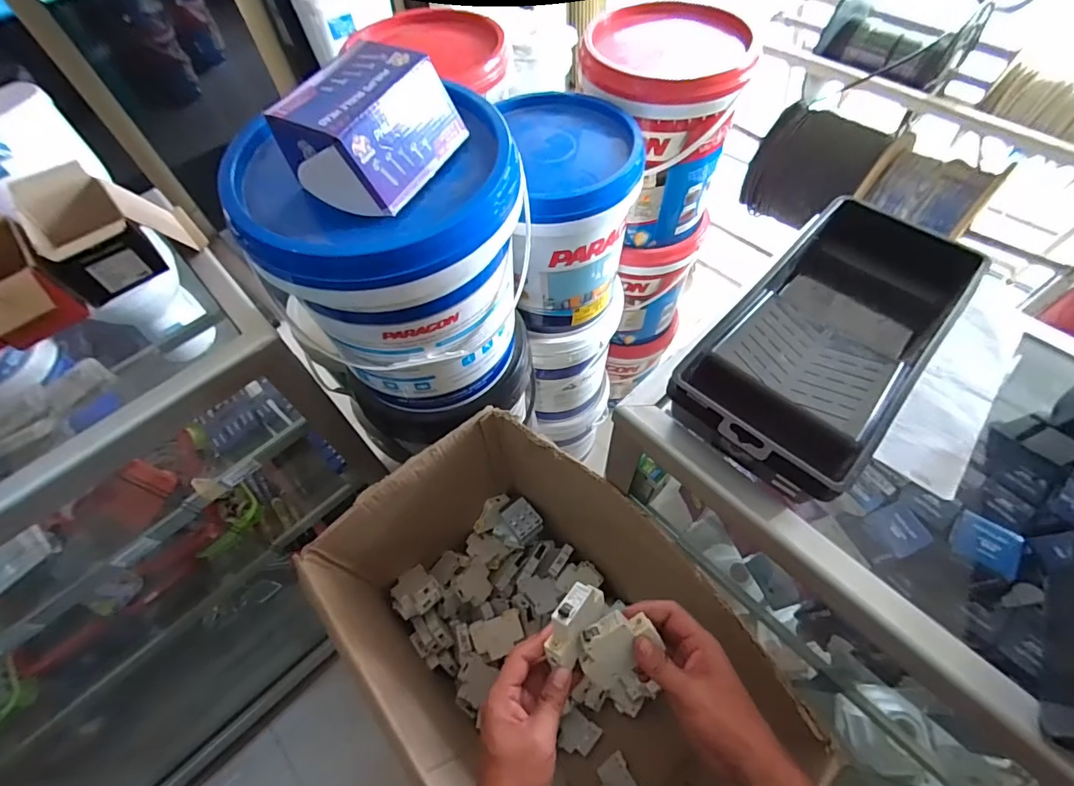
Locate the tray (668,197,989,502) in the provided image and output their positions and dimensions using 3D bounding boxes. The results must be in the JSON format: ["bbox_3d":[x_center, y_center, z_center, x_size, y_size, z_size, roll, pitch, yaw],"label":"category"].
[{"bbox_3d":[0.273,-0.051,0.458,0.148,0.079,0.340,37,67,23],"label":"tray"}]

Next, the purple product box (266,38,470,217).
[{"bbox_3d":[-0.164,-0.251,0.464,0.118,0.075,0.161,19,61,15],"label":"purple product box"}]

